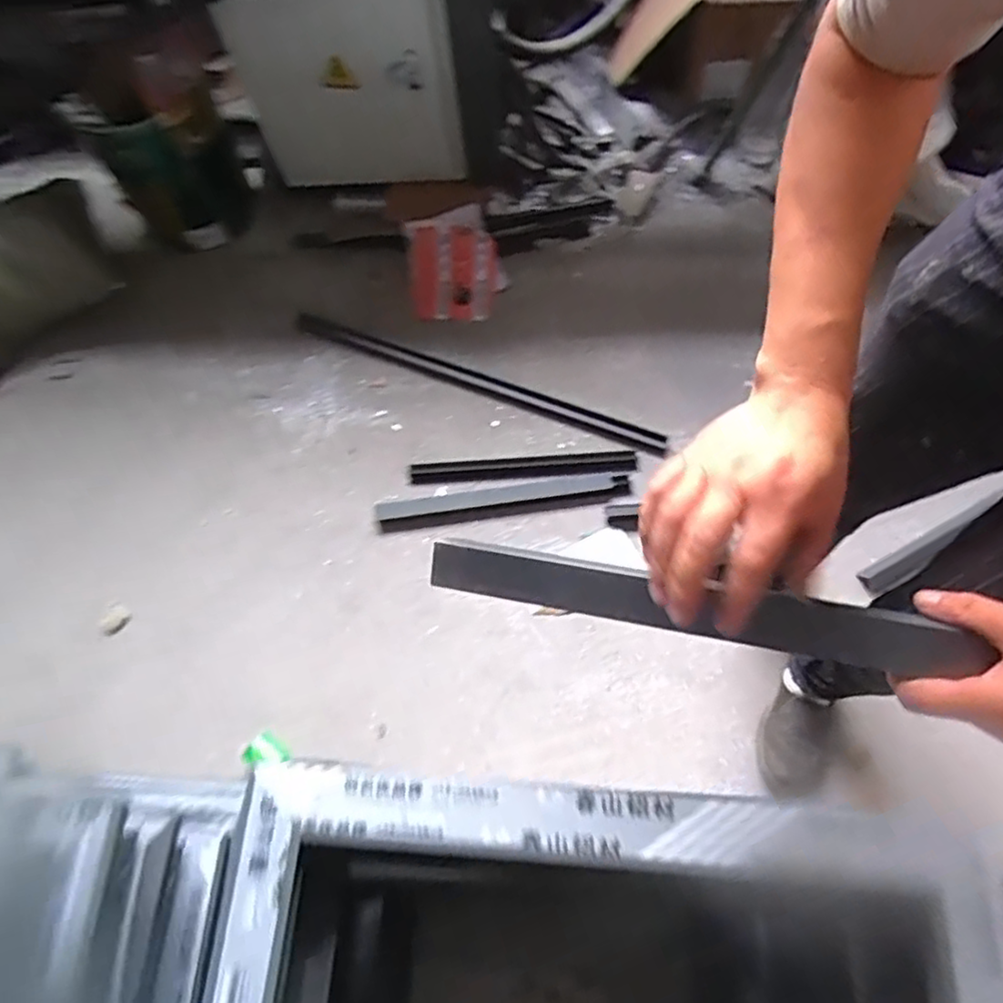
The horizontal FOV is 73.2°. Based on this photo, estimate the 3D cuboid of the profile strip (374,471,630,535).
[{"bbox_3d":[-0.001,-0.003,1.270,0.465,0.015,0.065,-9,66,-1],"label":"profile strip"}]

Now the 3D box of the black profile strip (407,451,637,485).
[{"bbox_3d":[0.038,-0.065,1.294,0.428,0.012,0.048,-2,66,2],"label":"black profile strip"}]

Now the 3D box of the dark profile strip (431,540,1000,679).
[{"bbox_3d":[0.110,0.064,0.426,0.325,0.009,0.034,9,83,18],"label":"dark profile strip"}]

